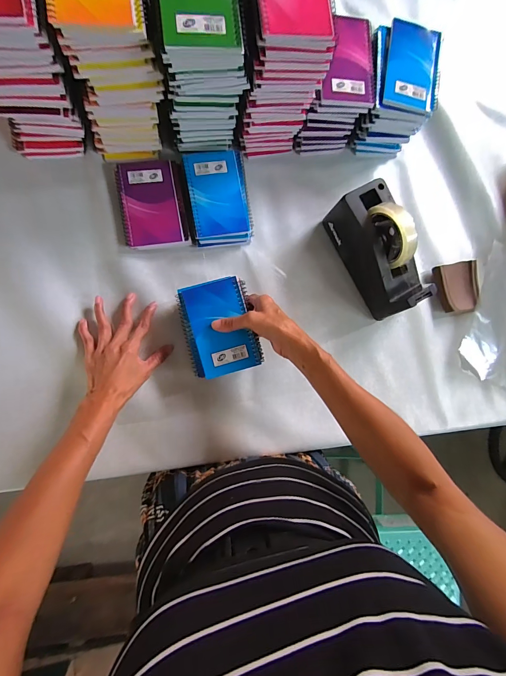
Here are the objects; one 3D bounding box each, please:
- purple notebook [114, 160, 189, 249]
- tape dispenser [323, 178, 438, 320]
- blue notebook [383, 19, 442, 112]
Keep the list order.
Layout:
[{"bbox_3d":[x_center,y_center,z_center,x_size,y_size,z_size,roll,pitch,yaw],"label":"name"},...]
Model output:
[{"bbox_3d":[-0.154,-0.207,0.498,0.096,0.017,0.128,-10,88,-10],"label":"purple notebook"},{"bbox_3d":[0.203,-0.137,0.506,0.076,0.125,0.196,-28,91,-10],"label":"tape dispenser"},{"bbox_3d":[0.243,-0.407,0.482,0.085,0.012,0.129,9,85,-8],"label":"blue notebook"}]

